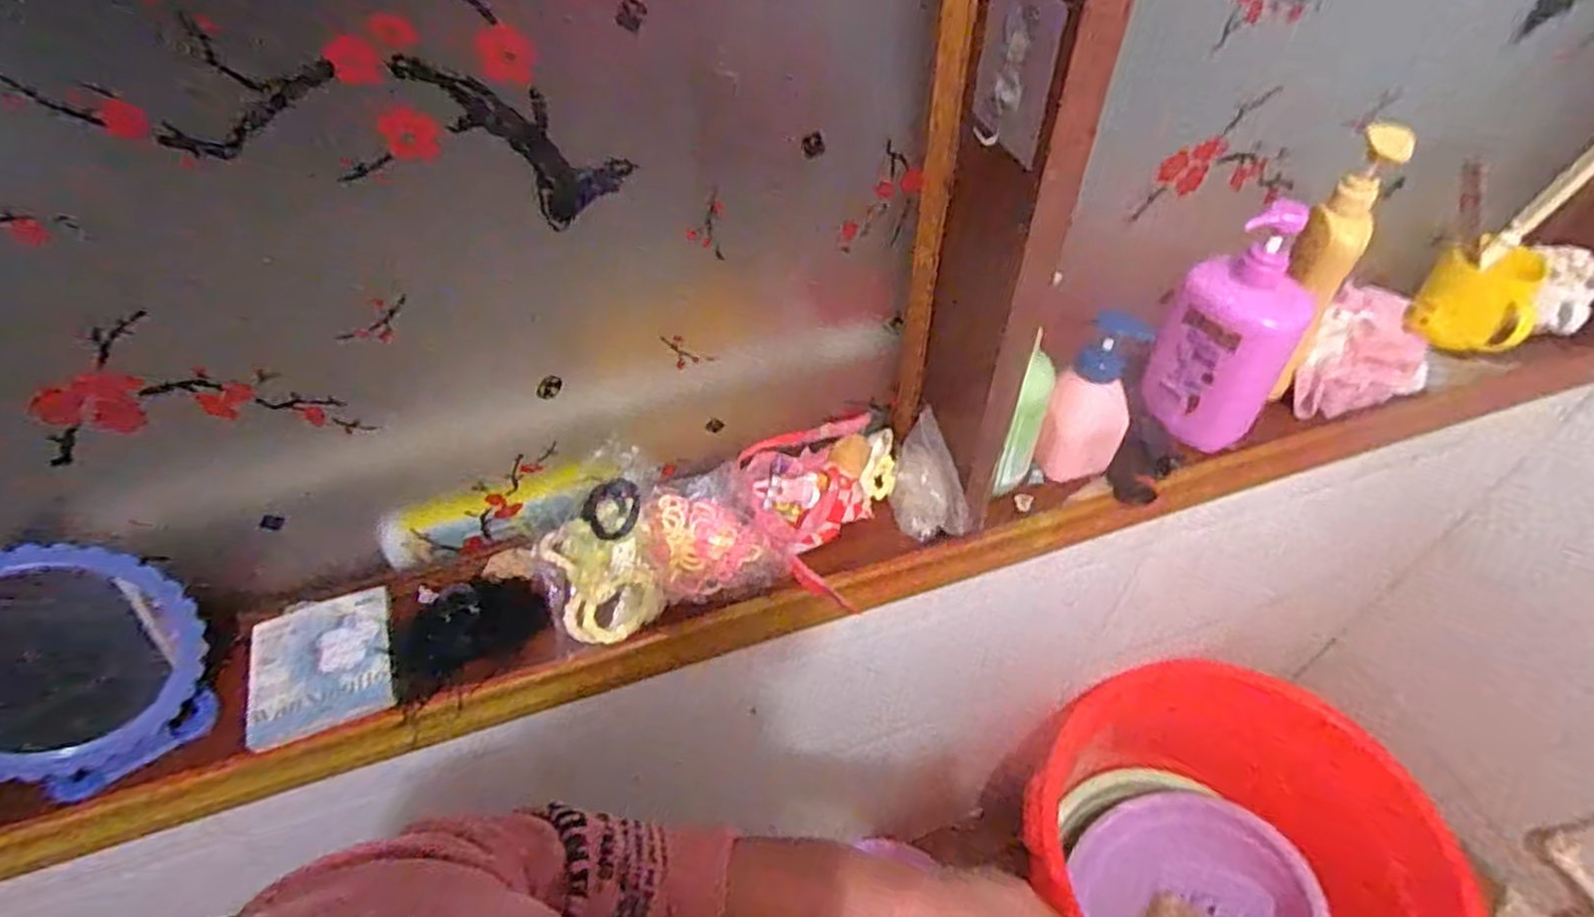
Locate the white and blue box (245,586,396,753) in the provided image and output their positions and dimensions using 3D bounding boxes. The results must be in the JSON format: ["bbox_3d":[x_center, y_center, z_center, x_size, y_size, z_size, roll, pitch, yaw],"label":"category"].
[{"bbox_3d":[-0.370,0.159,0.607,0.100,0.019,0.103,-17,55,-18],"label":"white and blue box"}]

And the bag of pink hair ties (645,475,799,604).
[{"bbox_3d":[-0.073,0.063,0.656,0.104,0.052,0.106,-17,51,-13],"label":"bag of pink hair ties"}]

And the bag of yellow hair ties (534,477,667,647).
[{"bbox_3d":[-0.159,0.085,0.626,0.087,0.068,0.108,-17,51,-13],"label":"bag of yellow hair ties"}]

